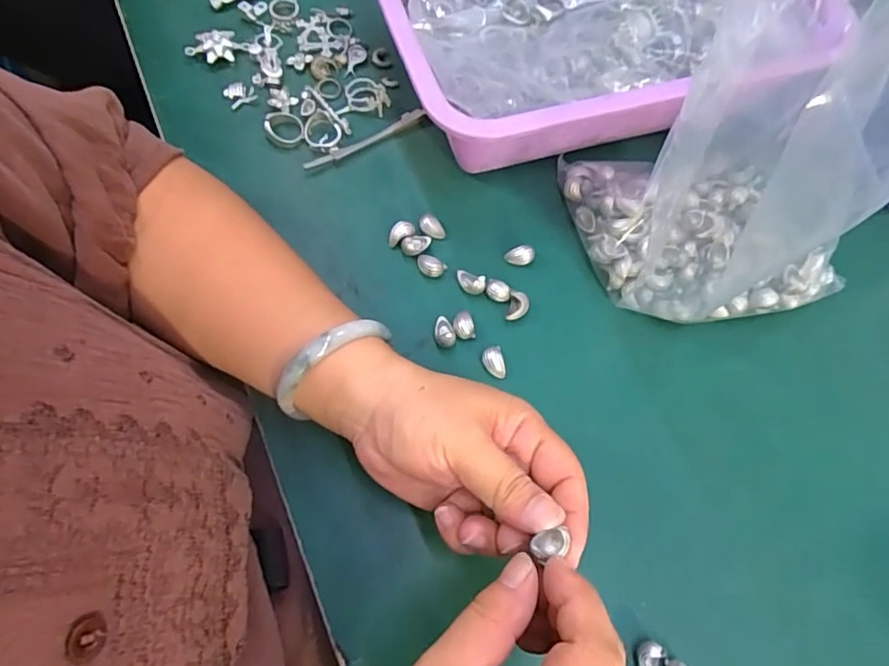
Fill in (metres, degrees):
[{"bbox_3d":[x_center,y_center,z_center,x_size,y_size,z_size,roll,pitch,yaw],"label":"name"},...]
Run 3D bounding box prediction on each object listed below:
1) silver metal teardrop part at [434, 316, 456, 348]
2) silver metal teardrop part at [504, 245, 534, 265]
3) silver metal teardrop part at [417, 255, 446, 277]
[{"bbox_3d":[0.000,0.000,0.344,0.013,0.009,0.020,-3,71,-5],"label":"silver metal teardrop part"},{"bbox_3d":[0.050,-0.052,0.368,0.019,0.011,0.011,8,70,-1],"label":"silver metal teardrop part"},{"bbox_3d":[-0.009,-0.044,0.360,0.019,0.011,0.012,21,71,4],"label":"silver metal teardrop part"}]

